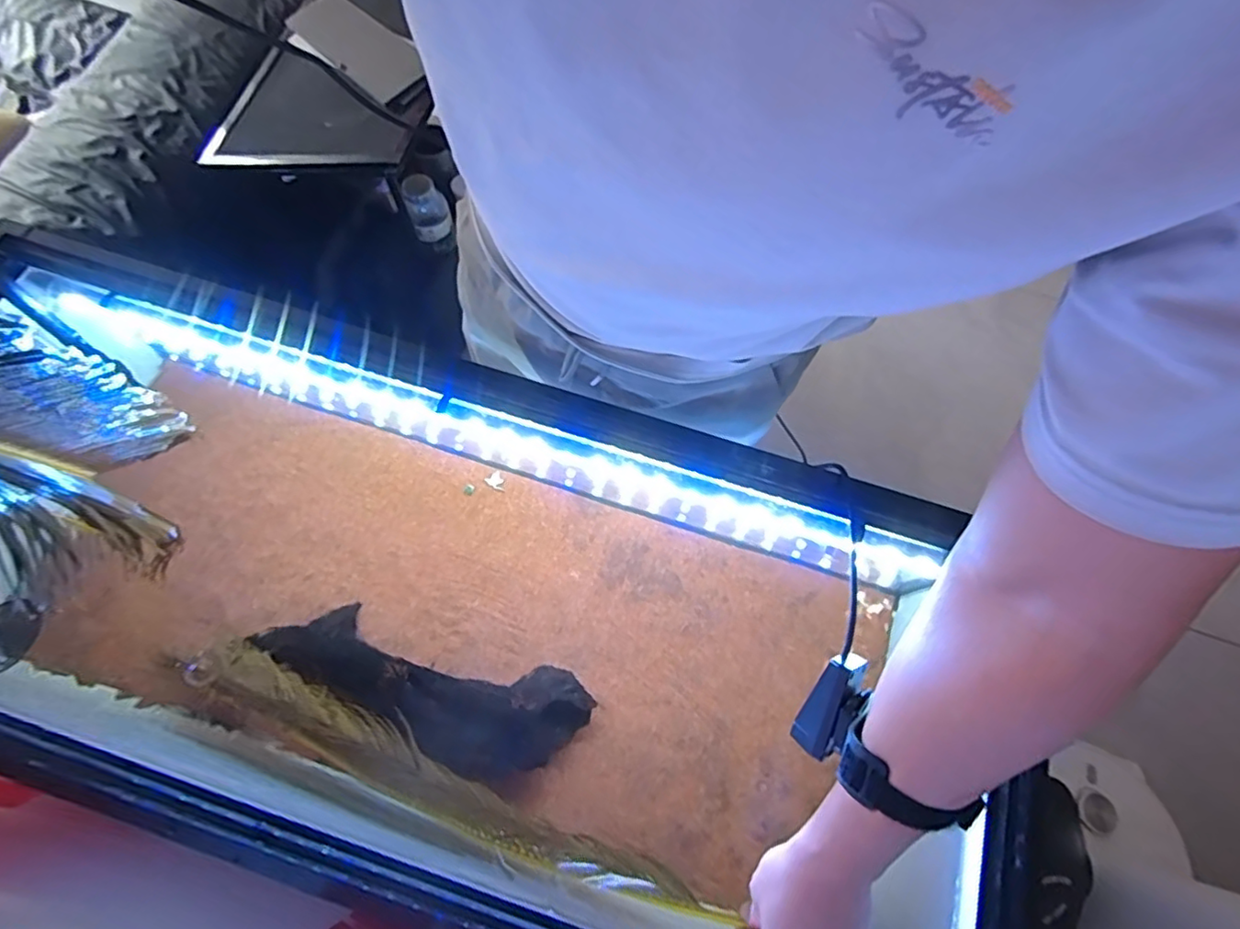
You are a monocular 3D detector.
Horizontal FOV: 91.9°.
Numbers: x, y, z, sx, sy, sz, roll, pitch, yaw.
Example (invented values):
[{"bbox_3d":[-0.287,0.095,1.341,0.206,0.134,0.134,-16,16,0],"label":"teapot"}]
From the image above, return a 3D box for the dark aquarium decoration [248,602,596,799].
[{"bbox_3d":[-0.207,0.225,0.655,0.338,0.083,0.132,29,71,8],"label":"dark aquarium decoration"}]

